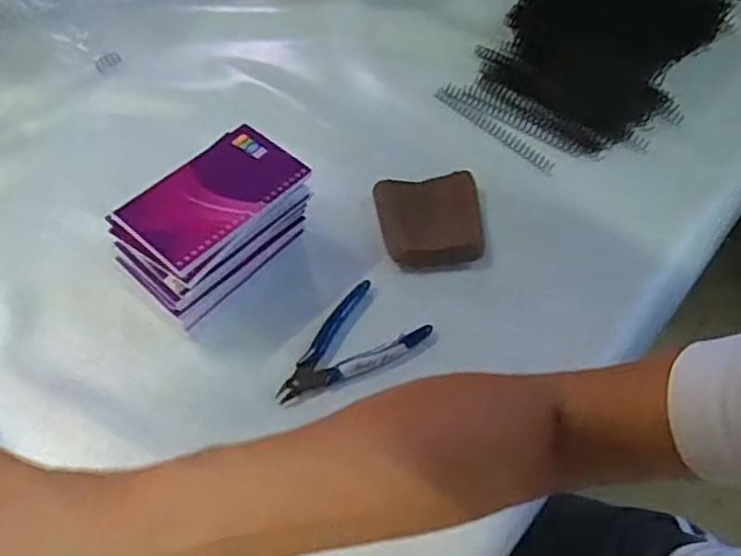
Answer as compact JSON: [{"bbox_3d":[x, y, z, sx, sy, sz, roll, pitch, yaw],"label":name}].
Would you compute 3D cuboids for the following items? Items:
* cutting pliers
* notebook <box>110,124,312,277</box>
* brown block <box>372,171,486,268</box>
[{"bbox_3d":[-0.021,0.055,0.514,0.070,0.011,0.117,39,62,24],"label":"cutting pliers"},{"bbox_3d":[-0.120,-0.066,0.512,0.083,0.010,0.127,35,61,22],"label":"notebook"},{"bbox_3d":[0.051,-0.052,0.581,0.086,0.018,0.095,-4,54,-3],"label":"brown block"}]

